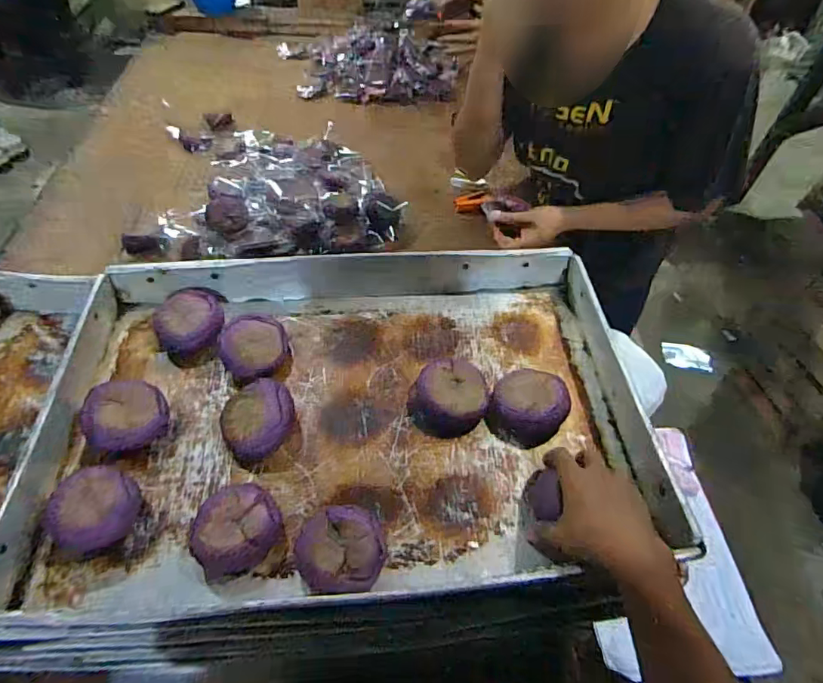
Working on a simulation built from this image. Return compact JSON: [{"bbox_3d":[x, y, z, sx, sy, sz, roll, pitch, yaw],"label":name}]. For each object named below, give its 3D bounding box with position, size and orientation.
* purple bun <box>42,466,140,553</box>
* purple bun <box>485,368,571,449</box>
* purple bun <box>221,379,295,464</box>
[{"bbox_3d":[-0.305,0.154,0.479,0.080,0.039,0.078,3,50,-4],"label":"purple bun"},{"bbox_3d":[0.131,0.072,0.569,0.082,0.038,0.081,3,50,-4],"label":"purple bun"},{"bbox_3d":[-0.168,0.085,0.554,0.079,0.039,0.074,3,50,-4],"label":"purple bun"}]

